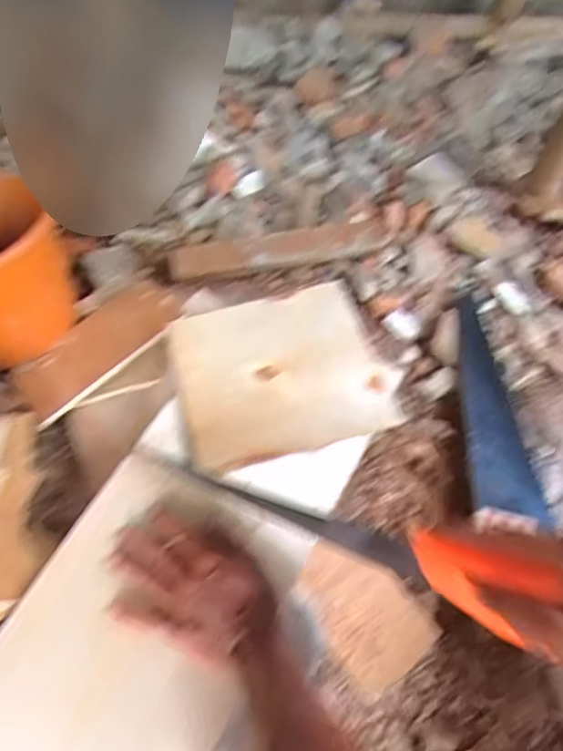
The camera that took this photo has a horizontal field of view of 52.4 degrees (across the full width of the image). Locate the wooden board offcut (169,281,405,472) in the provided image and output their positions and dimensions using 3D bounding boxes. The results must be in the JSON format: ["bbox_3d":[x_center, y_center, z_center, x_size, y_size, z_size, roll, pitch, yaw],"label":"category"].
[{"bbox_3d":[-0.001,-0.008,0.653,0.231,0.027,0.199,-12,58,-10],"label":"wooden board offcut"}]

